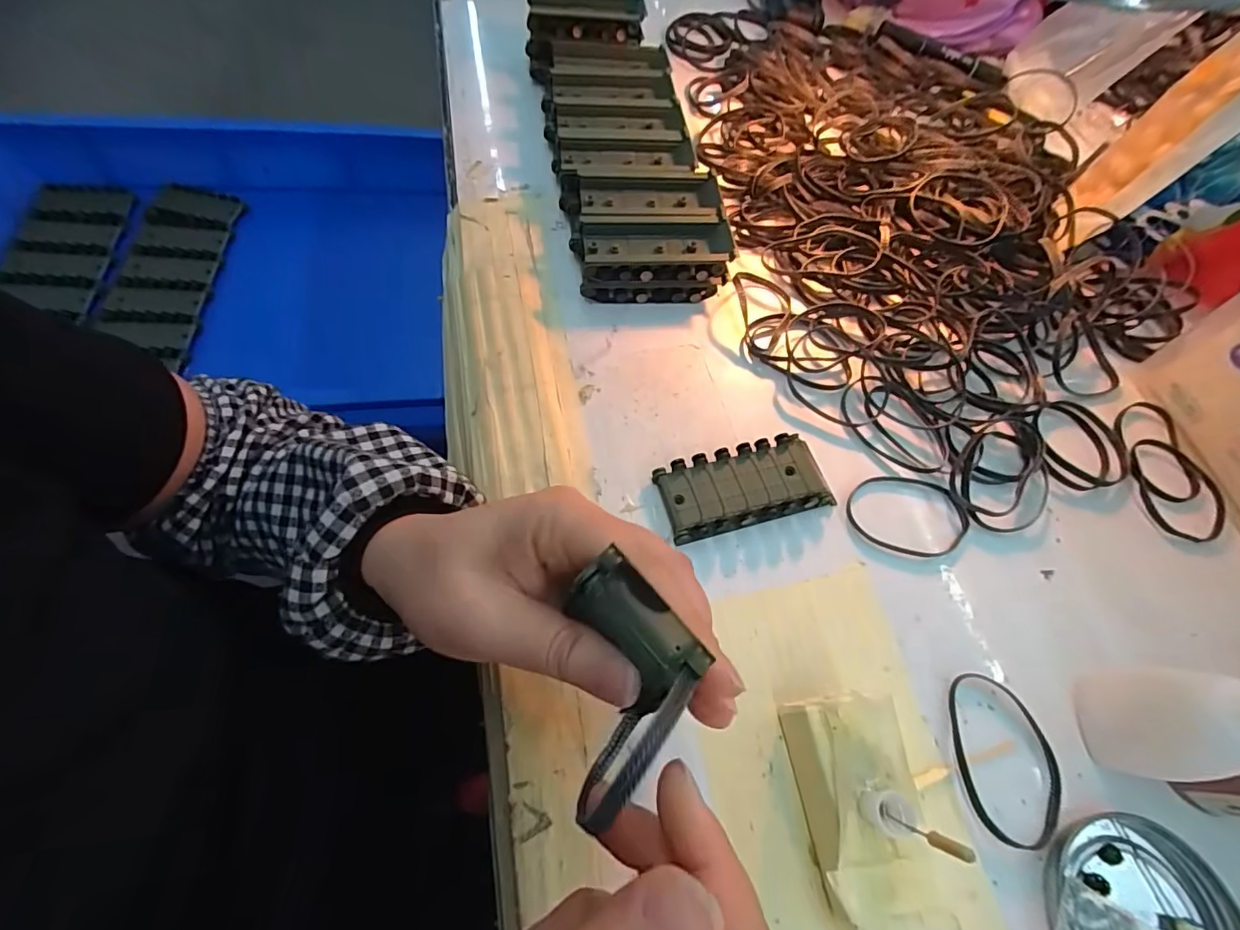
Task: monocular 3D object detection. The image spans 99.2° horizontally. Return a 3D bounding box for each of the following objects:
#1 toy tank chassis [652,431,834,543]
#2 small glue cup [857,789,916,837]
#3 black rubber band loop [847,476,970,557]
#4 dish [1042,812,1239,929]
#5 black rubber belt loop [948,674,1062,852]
[{"bbox_3d":[0.067,0.013,0.290,0.091,0.017,0.043,-13,65,-14],"label":"toy tank chassis"},{"bbox_3d":[0.098,0.129,0.195,0.013,0.014,0.014,3,62,-6],"label":"small glue cup"},{"bbox_3d":[0.163,0.027,0.297,0.069,0.004,0.048,11,61,-1],"label":"black rubber band loop"},{"bbox_3d":[0.213,0.186,0.212,0.078,0.008,0.077,3,62,-6],"label":"dish"},{"bbox_3d":[0.179,0.134,0.243,0.047,0.005,0.070,5,62,-4],"label":"black rubber belt loop"}]

